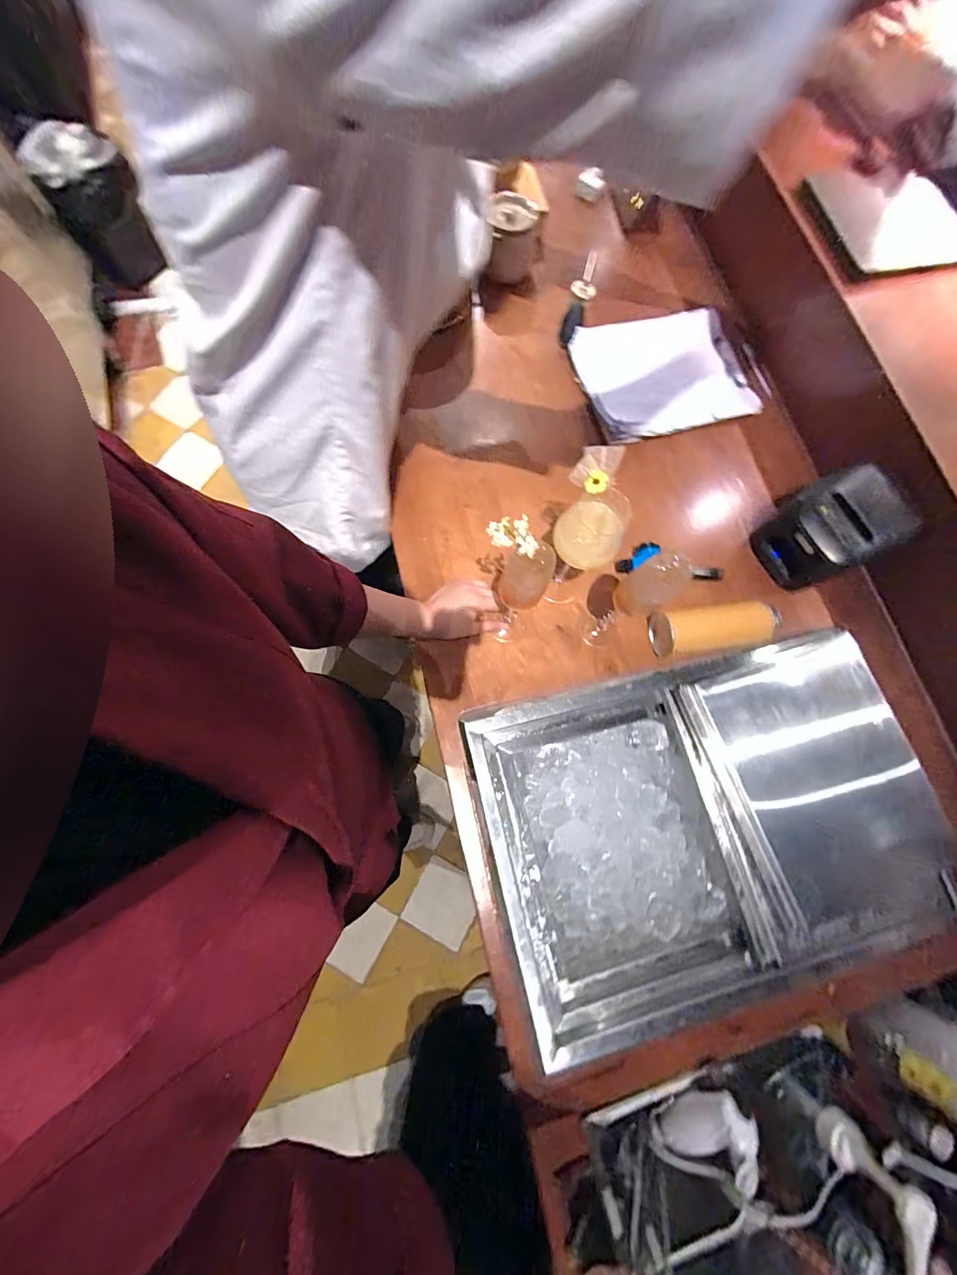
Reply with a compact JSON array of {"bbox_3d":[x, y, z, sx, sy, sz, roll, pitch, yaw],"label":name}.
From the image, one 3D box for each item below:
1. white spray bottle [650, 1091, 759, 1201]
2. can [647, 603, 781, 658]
[{"bbox_3d":[0.261,0.591,0.510,0.056,0.172,0.080,28,35,5],"label":"white spray bottle"},{"bbox_3d":[0.358,-0.013,0.649,0.187,0.066,0.068,-4,76,-4],"label":"can"}]

